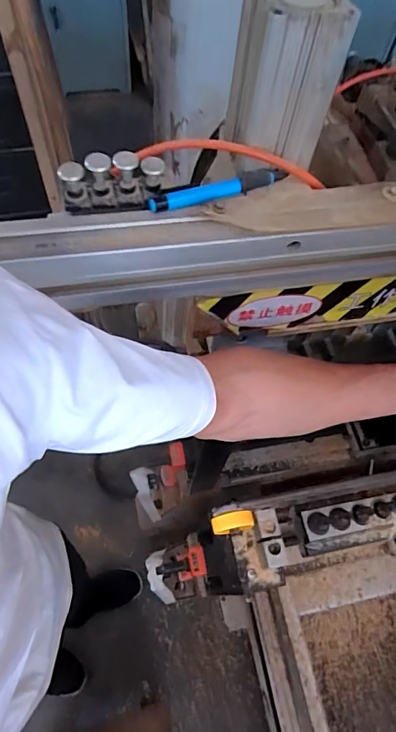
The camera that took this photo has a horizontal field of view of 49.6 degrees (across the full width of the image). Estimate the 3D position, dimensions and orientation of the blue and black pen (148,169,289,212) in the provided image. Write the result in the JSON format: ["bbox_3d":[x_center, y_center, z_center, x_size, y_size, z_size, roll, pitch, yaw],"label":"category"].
[{"bbox_3d":[0.019,-0.149,0.360,0.123,0.015,0.017,-21,65,-15],"label":"blue and black pen"}]

